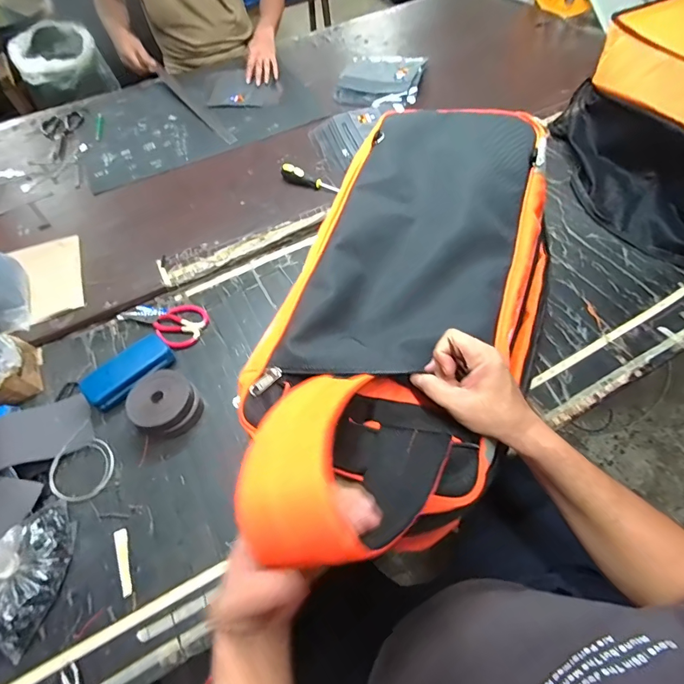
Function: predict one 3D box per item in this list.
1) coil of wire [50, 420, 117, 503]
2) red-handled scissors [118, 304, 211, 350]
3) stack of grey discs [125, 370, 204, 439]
[{"bbox_3d":[-0.412,0.192,0.610,0.119,0.009,0.091,33,66,23],"label":"coil of wire"},{"bbox_3d":[-0.348,-0.052,0.774,0.184,0.015,0.100,28,63,21],"label":"red-handled scissors"},{"bbox_3d":[-0.286,0.102,0.632,0.091,0.059,0.099,21,61,17],"label":"stack of grey discs"}]

